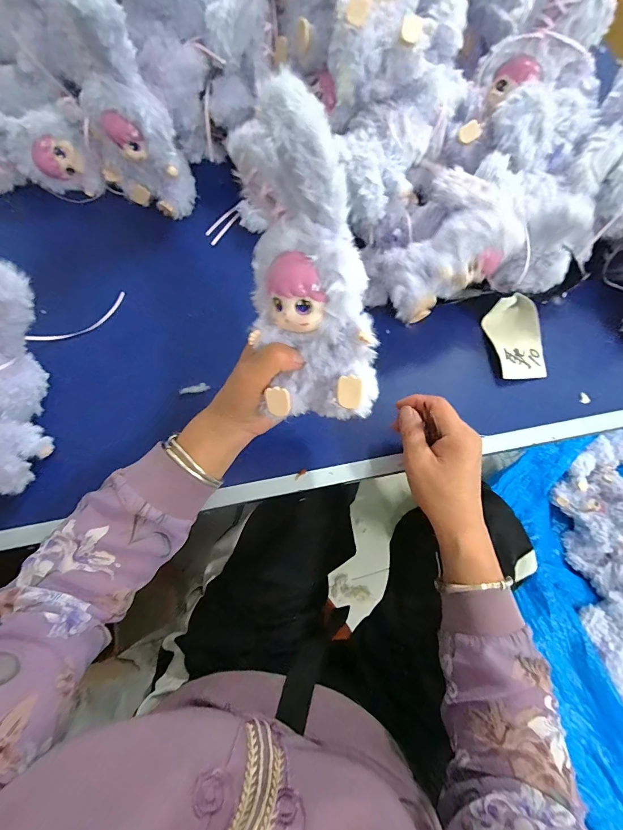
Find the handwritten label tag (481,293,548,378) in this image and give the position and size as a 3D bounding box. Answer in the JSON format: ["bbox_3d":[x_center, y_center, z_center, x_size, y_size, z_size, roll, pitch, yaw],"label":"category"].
[{"bbox_3d":[0.255,-0.096,0.445,0.064,0.022,0.103,-9,72,-5],"label":"handwritten label tag"}]

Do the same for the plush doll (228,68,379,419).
[{"bbox_3d":[-0.009,-0.103,0.278,0.083,0.106,0.211,-15,110,-7],"label":"plush doll"}]

